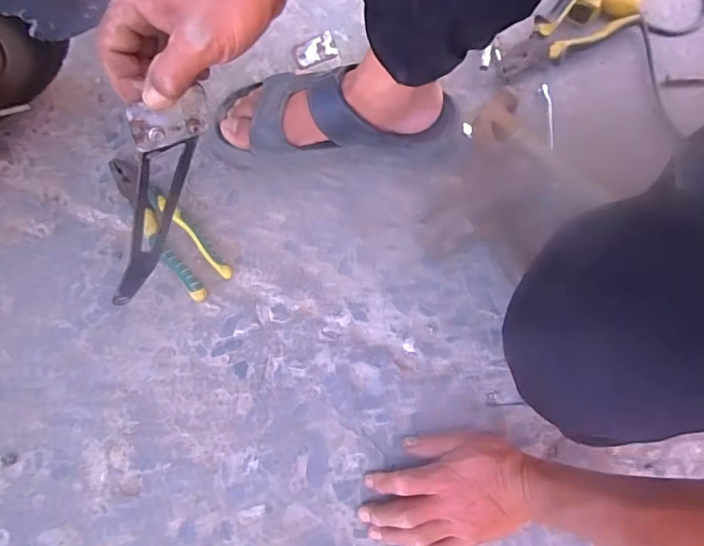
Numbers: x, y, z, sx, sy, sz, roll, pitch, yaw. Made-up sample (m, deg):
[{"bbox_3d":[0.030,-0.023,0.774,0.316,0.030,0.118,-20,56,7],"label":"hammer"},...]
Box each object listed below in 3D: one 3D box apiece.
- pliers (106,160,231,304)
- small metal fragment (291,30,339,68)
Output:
[{"bbox_3d":[-0.217,-0.056,0.603,0.053,0.016,0.197,-41,80,-10],"label":"pliers"},{"bbox_3d":[-0.047,-0.282,0.670,0.056,0.004,0.033,-23,95,-5],"label":"small metal fragment"}]

